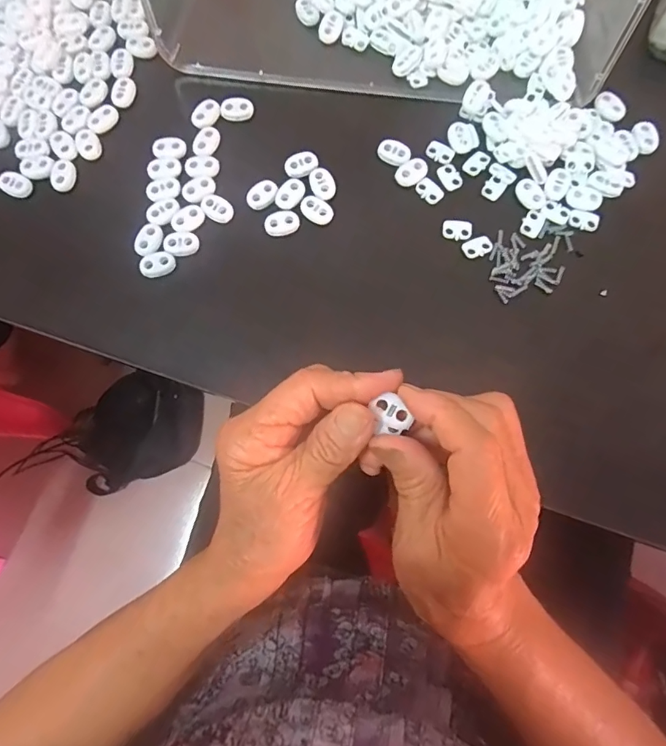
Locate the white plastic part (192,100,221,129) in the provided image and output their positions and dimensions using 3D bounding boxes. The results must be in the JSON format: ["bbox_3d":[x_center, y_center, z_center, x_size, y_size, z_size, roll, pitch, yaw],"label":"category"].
[{"bbox_3d":[-0.088,-0.179,0.330,0.014,0.004,0.022,42,83,8],"label":"white plastic part"}]

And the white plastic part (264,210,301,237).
[{"bbox_3d":[-0.034,-0.098,0.312,0.023,0.005,0.015,-17,80,-2],"label":"white plastic part"}]

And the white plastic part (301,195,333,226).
[{"bbox_3d":[-0.011,-0.107,0.314,0.022,0.004,0.016,28,81,6],"label":"white plastic part"}]

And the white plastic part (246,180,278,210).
[{"bbox_3d":[-0.047,-0.118,0.315,0.022,0.004,0.015,-37,81,-5],"label":"white plastic part"}]

